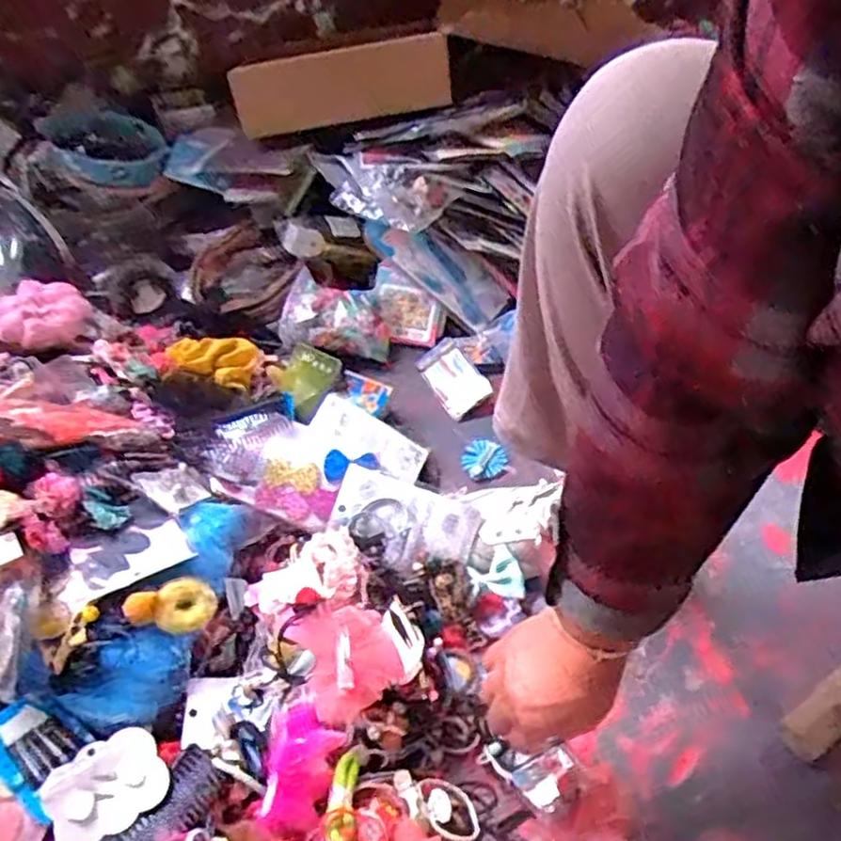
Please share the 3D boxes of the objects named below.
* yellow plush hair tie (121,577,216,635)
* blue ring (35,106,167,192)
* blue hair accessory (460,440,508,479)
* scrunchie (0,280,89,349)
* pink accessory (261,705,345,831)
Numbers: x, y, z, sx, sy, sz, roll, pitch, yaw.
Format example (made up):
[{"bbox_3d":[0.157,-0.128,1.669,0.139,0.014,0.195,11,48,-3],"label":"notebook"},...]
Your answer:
[{"bbox_3d":[-0.207,0.157,0.607,0.069,0.015,0.044,-15,82,-28],"label":"yellow plush hair tie"},{"bbox_3d":[-0.409,-0.356,0.942,0.144,0.032,0.144,-8,55,-28],"label":"blue ring"},{"bbox_3d":[0.068,0.040,0.798,0.047,0.013,0.044,-1,50,1],"label":"blue hair accessory"},{"bbox_3d":[-0.431,-0.122,0.824,0.096,0.035,0.077,-27,55,-19],"label":"scrunchie"},{"bbox_3d":[-0.089,0.257,0.547,0.051,0.033,0.081,2,50,3],"label":"pink accessory"}]

